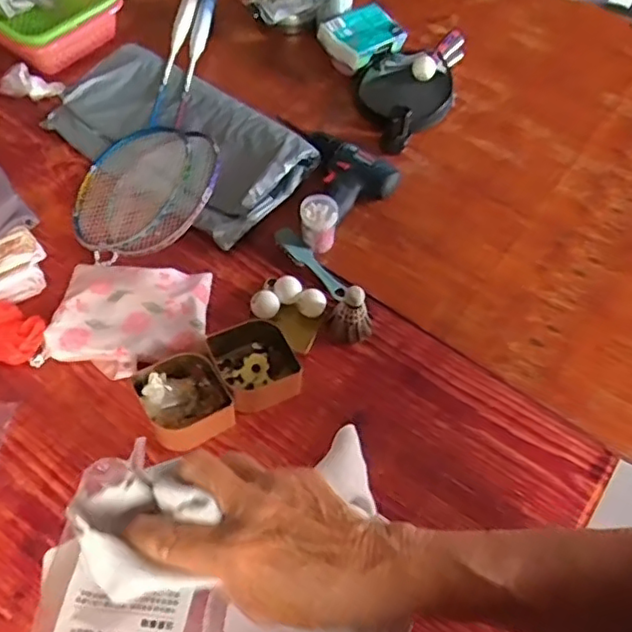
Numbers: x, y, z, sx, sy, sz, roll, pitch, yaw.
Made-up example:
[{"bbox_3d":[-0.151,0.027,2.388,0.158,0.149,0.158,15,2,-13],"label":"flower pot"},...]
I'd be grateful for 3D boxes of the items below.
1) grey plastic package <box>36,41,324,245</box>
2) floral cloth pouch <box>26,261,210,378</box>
[{"bbox_3d":[-0.230,-0.301,1.033,0.434,0.041,0.228,35,63,18],"label":"grey plastic package"},{"bbox_3d":[-0.250,-0.003,0.852,0.205,0.034,0.169,6,58,1],"label":"floral cloth pouch"}]

